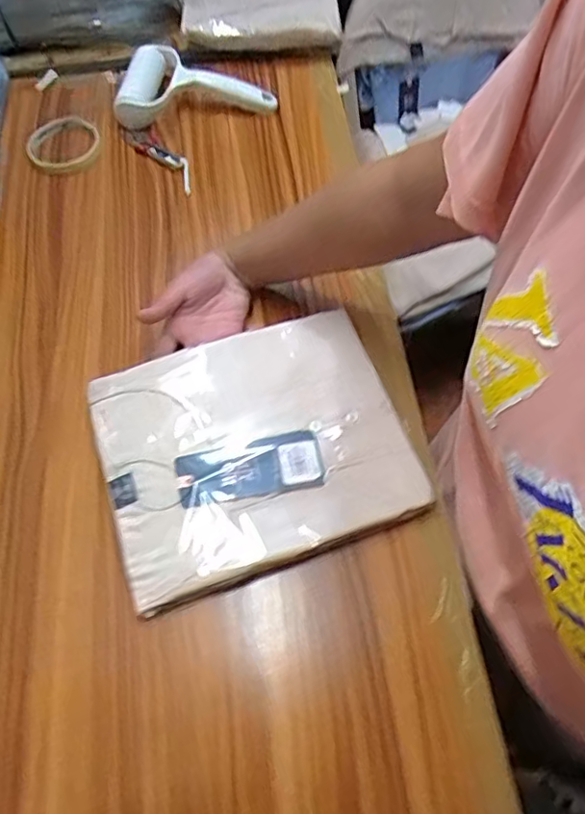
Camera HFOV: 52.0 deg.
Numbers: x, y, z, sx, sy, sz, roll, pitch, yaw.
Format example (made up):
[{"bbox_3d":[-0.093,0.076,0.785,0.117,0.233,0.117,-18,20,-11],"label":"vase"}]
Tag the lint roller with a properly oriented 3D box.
[{"bbox_3d":[-0.128,-0.412,0.762,0.196,0.054,0.118,-13,61,-5],"label":"lint roller"}]

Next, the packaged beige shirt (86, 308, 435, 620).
[{"bbox_3d":[-0.034,0.031,0.520,0.250,0.031,0.208,-18,62,-8],"label":"packaged beige shirt"}]

